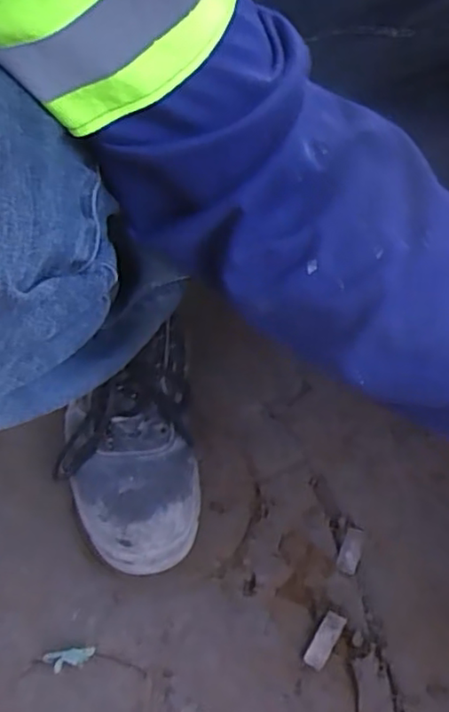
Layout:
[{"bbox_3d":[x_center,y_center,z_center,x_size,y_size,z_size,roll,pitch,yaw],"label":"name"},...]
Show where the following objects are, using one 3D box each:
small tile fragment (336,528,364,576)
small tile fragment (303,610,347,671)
[{"bbox_3d":[0.111,0.170,0.559,0.017,0.004,0.039,20,66,11],"label":"small tile fragment"},{"bbox_3d":[0.083,0.234,0.524,0.018,0.011,0.046,29,68,15],"label":"small tile fragment"}]

